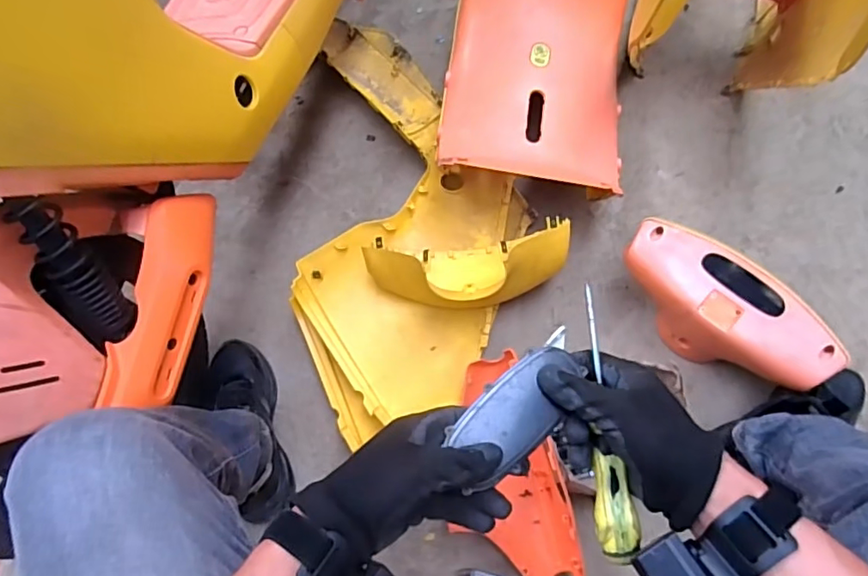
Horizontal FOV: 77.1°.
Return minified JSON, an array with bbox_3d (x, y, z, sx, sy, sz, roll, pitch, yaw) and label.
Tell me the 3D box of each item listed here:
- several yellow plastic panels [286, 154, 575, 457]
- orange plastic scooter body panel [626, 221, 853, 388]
[{"bbox_3d":[-0.017,-0.019,0.849,0.452,0.147,0.283,-43,72,-15],"label":"several yellow plastic panels"},{"bbox_3d":[0.407,0.038,0.807,0.303,0.161,0.121,35,74,16],"label":"orange plastic scooter body panel"}]

